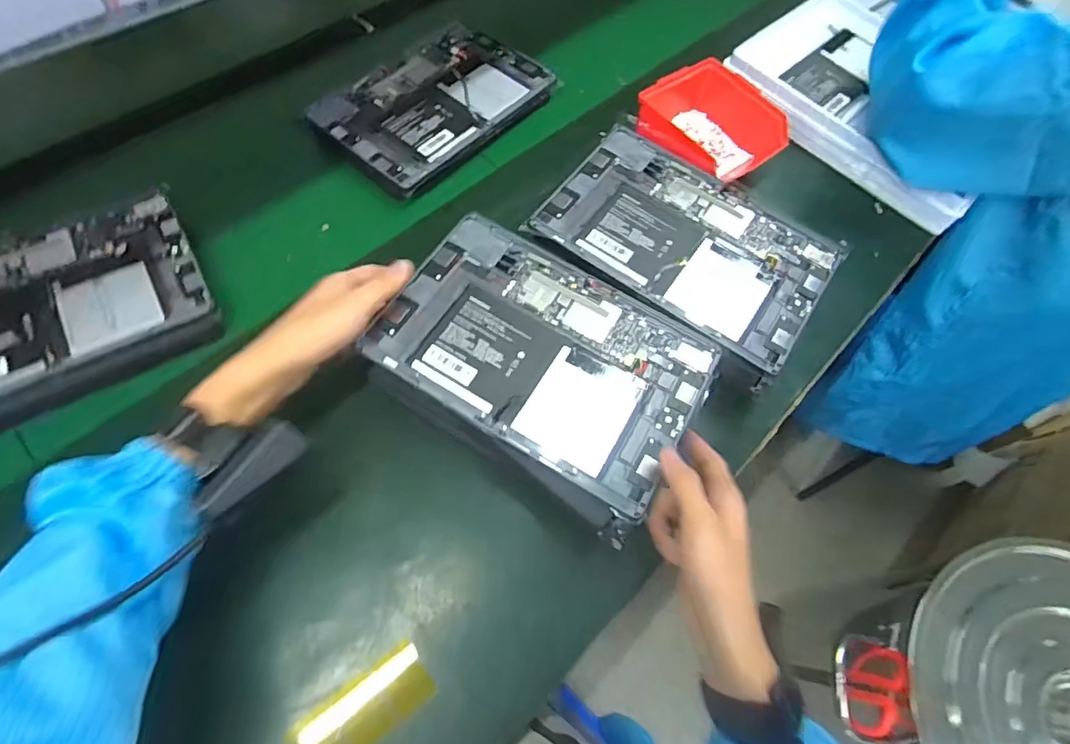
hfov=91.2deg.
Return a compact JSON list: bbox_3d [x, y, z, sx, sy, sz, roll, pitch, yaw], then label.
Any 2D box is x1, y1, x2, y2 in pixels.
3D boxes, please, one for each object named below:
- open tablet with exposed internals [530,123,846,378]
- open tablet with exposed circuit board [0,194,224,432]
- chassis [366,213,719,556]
[{"bbox_3d":[0.143,-0.124,0.491,0.256,0.016,0.169,33,66,13],"label":"open tablet with exposed internals"},{"bbox_3d":[-0.425,-0.052,0.453,0.248,0.019,0.171,-28,68,-16],"label":"open tablet with exposed circuit board"},{"bbox_3d":[0.004,-0.010,0.423,0.251,0.016,0.181,30,65,11],"label":"chassis"}]

